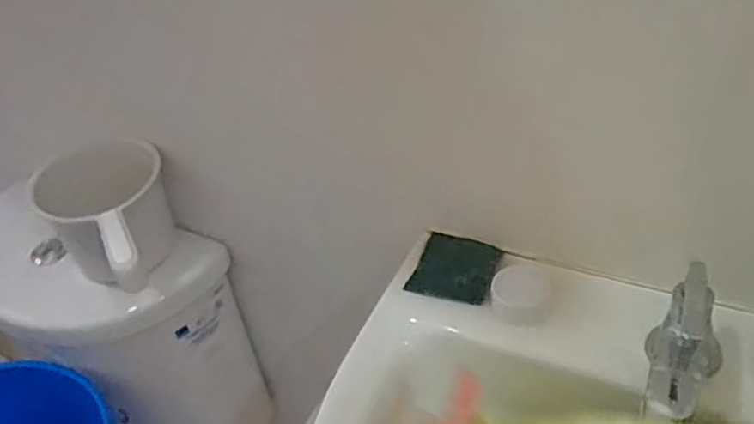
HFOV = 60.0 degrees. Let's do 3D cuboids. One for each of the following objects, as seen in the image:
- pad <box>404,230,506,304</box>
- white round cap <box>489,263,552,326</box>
[{"bbox_3d":[0.070,0.050,0.578,0.074,0.013,0.064,8,59,33],"label":"pad"},{"bbox_3d":[0.119,0.069,0.542,0.047,0.025,0.044,7,41,17],"label":"white round cap"}]

